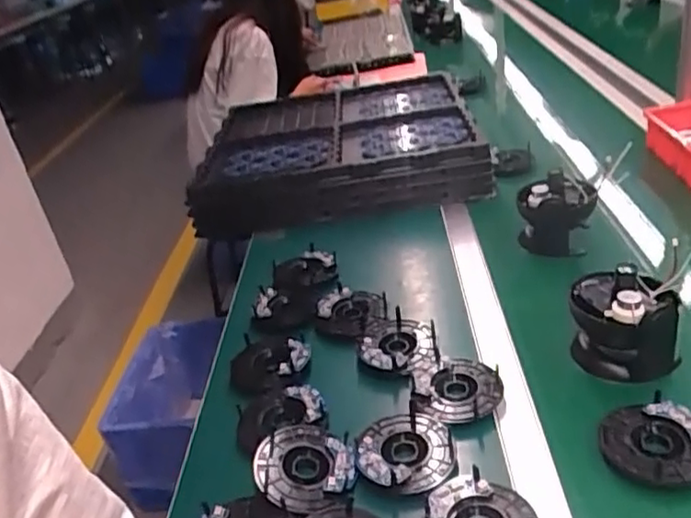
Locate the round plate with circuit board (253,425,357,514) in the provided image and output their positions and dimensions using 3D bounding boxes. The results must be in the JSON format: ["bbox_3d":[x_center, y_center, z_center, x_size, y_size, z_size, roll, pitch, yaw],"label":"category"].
[{"bbox_3d":[-0.044,0.211,0.655,0.102,0.023,0.092,26,47,37],"label":"round plate with circuit board"}]

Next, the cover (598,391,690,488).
[{"bbox_3d":[0.301,0.174,0.617,0.097,0.022,0.094,-4,35,3],"label":"cover"}]

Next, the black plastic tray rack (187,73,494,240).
[{"bbox_3d":[-0.010,-0.253,1.367,0.534,0.094,0.575,-5,35,2],"label":"black plastic tray rack"}]

